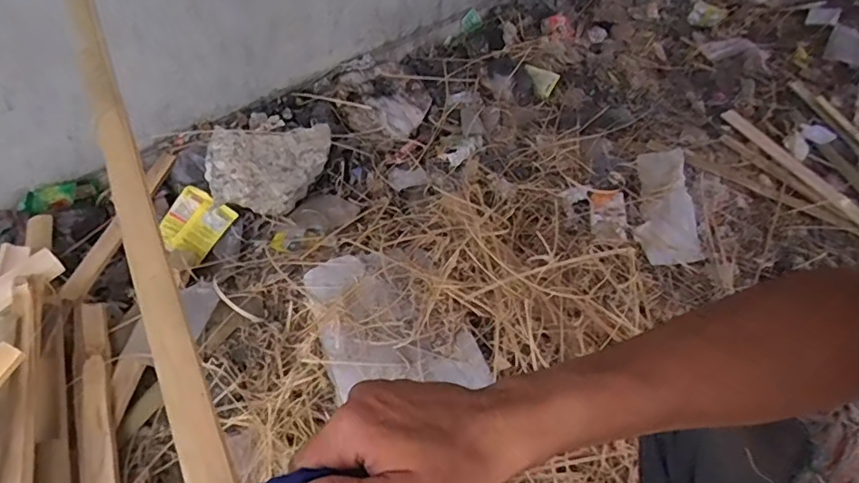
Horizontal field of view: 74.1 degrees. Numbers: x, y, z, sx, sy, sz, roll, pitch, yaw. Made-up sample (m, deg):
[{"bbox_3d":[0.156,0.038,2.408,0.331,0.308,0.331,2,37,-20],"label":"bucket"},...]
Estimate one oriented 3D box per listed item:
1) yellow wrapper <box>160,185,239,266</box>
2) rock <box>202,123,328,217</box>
[{"bbox_3d":[-0.412,-0.030,0.994,0.091,0.049,0.119,19,51,14],"label":"yellow wrapper"},{"bbox_3d":[-0.286,-0.135,1.041,0.212,0.098,0.154,-9,50,-10],"label":"rock"}]

